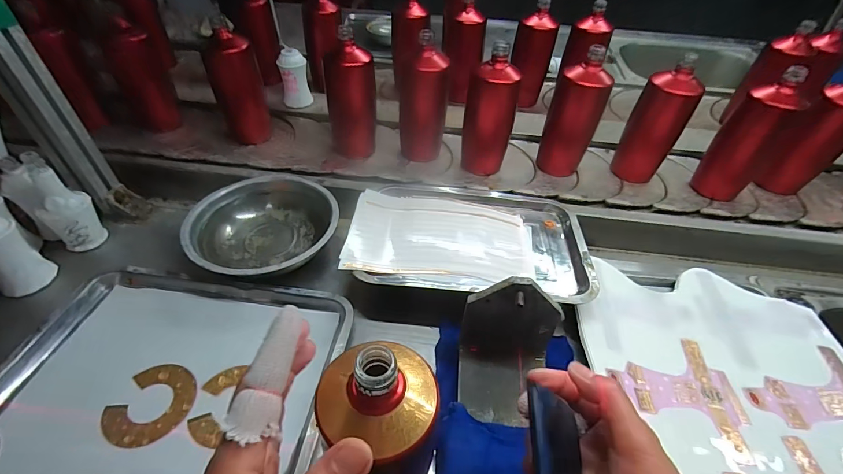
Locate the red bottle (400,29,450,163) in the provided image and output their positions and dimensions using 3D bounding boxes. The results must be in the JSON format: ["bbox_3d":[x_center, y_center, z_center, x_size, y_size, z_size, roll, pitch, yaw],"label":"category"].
[{"bbox_3d":[0.005,-0.224,0.652,0.074,0.182,0.073,-23,57,-23],"label":"red bottle"}]

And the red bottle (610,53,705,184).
[{"bbox_3d":[0.386,-0.186,0.639,0.056,0.194,0.070,-9,53,-13],"label":"red bottle"}]

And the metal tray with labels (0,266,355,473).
[{"bbox_3d":[-0.266,0.148,0.411,0.340,0.050,0.249,10,51,2],"label":"metal tray with labels"}]

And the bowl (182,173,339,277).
[{"bbox_3d":[-0.221,-0.012,0.554,0.190,0.070,0.195,3,51,-4],"label":"bowl"}]

